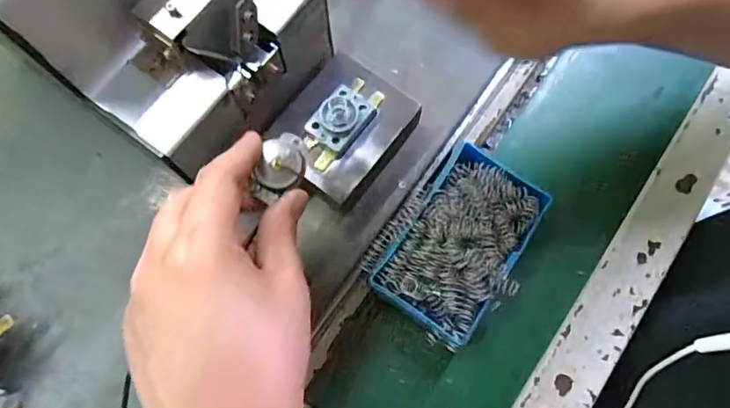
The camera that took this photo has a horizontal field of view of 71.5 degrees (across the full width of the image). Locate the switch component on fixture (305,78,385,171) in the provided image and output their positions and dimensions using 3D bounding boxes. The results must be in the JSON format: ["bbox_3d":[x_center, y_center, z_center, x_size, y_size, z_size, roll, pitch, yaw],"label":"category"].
[{"bbox_3d":[-0.013,-0.050,0.303,0.027,0.013,0.060,34,76,9],"label":"switch component on fixture"}]

